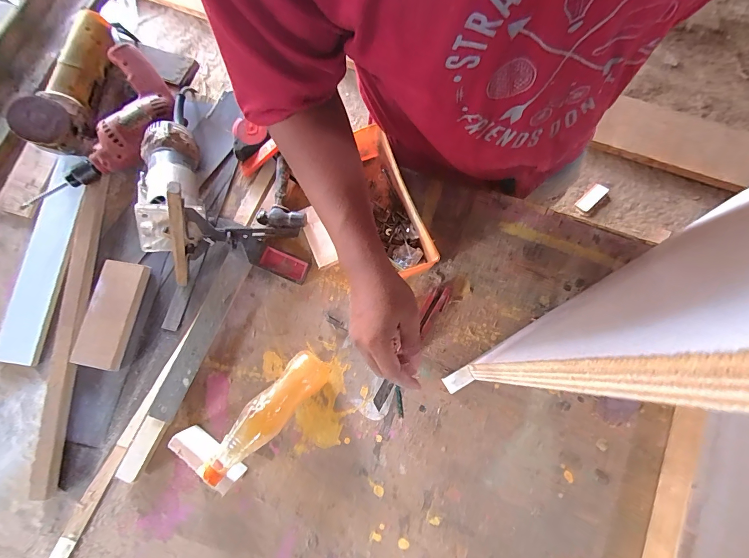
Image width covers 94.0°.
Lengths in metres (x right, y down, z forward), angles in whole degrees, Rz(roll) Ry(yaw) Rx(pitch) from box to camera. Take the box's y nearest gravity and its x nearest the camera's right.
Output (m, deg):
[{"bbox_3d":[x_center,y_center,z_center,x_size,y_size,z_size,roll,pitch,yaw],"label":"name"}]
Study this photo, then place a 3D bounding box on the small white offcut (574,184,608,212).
[{"bbox_3d":[0.907,-0.341,1.461,0.122,0.018,0.059,-45,79,13],"label":"small white offcut"}]

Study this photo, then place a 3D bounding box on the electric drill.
[{"bbox_3d":[-0.441,-0.242,0.599,0.149,0.063,0.318,20,77,7],"label":"electric drill"}]

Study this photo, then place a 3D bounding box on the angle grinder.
[{"bbox_3d":[-0.518,-0.343,0.593,0.070,0.094,0.285,4,76,3],"label":"angle grinder"}]

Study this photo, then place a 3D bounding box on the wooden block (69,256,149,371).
[{"bbox_3d":[-0.416,0.054,0.554,0.074,0.020,0.164,9,78,3],"label":"wooden block"}]

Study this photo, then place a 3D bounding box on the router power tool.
[{"bbox_3d":[-0.307,-0.154,0.530,0.097,0.092,0.228,-13,64,-1],"label":"router power tool"}]

